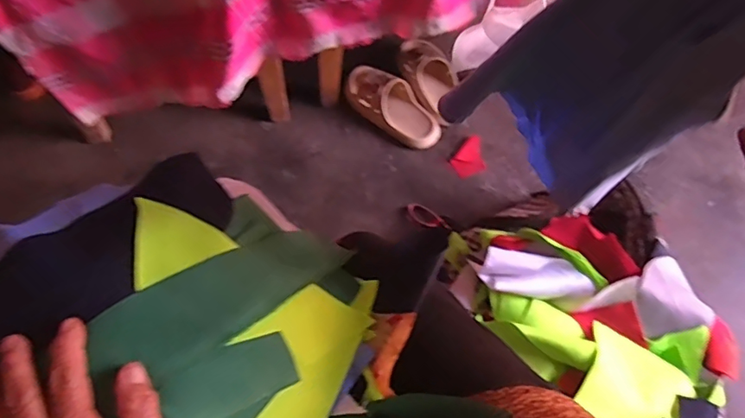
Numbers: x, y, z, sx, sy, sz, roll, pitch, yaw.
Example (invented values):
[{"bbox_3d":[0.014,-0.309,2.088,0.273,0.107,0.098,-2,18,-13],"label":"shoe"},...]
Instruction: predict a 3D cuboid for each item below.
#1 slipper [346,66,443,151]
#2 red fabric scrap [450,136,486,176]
[{"bbox_3d":[0.037,-0.206,1.052,0.221,0.066,0.094,41,67,17],"label":"slipper"},{"bbox_3d":[0.196,-0.101,1.037,0.061,0.012,0.089,34,65,14],"label":"red fabric scrap"}]

